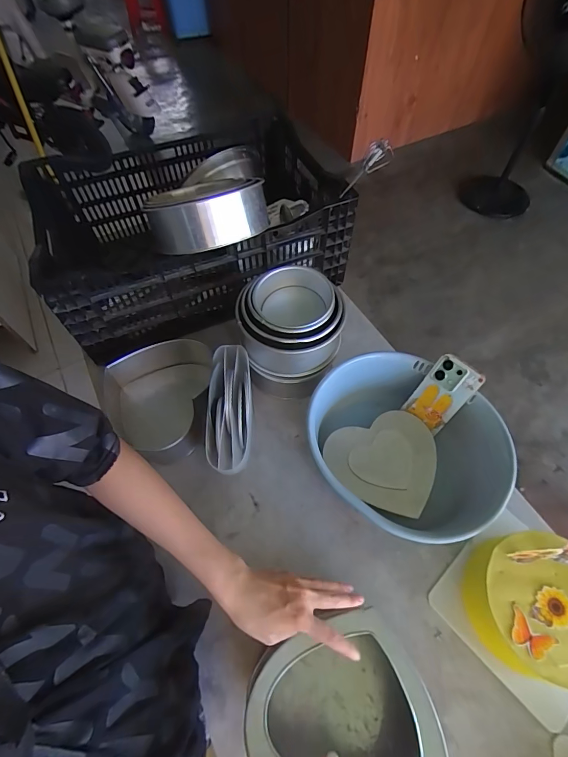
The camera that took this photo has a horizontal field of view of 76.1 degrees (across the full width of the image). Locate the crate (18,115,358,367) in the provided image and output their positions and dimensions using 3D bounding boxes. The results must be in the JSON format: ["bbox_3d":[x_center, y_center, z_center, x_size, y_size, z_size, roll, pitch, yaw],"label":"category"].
[{"bbox_3d":[-0.201,-0.343,0.831,0.614,0.230,0.426,-22,61,-12],"label":"crate"}]

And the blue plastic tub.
[{"bbox_3d":[0.197,0.110,0.619,0.316,0.115,0.275,39,67,21],"label":"blue plastic tub"}]

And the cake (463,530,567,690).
[{"bbox_3d":[0.357,0.296,0.476,0.161,0.164,0.165,-3,59,-1],"label":"cake"}]

